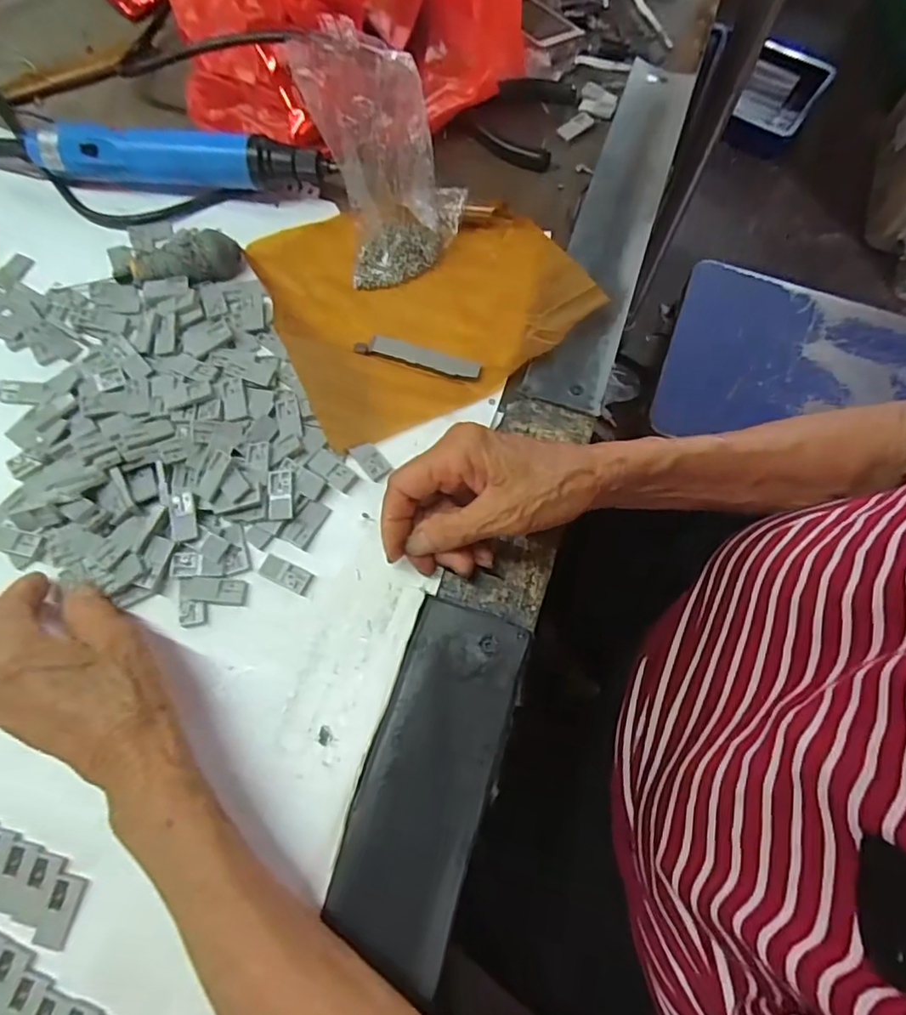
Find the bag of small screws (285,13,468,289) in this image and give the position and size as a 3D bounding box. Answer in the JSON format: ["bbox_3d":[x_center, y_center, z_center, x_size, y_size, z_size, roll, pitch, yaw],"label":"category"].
[{"bbox_3d":[-0.046,-0.222,0.367,0.087,0.139,0.049,-30,36,-12],"label":"bag of small screws"}]

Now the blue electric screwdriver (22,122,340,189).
[{"bbox_3d":[-0.195,-0.249,0.413,0.217,0.032,0.030,5,69,1],"label":"blue electric screwdriver"}]

